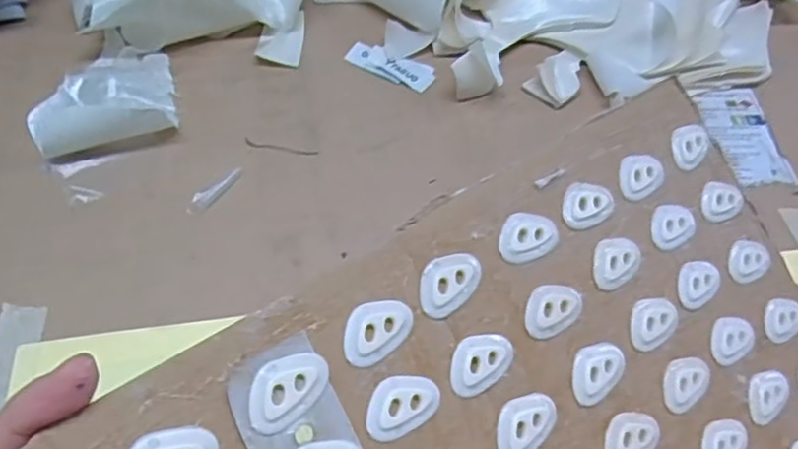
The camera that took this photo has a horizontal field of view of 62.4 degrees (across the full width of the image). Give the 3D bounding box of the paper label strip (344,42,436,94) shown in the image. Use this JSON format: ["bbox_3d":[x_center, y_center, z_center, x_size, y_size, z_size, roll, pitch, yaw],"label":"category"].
[{"bbox_3d":[-0.006,-0.112,0.461,0.063,0.004,0.024,23,56,14],"label":"paper label strip"}]

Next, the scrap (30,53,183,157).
[{"bbox_3d":[-0.185,-0.079,0.409,0.085,0.031,0.086,-13,55,-12],"label":"scrap"}]

